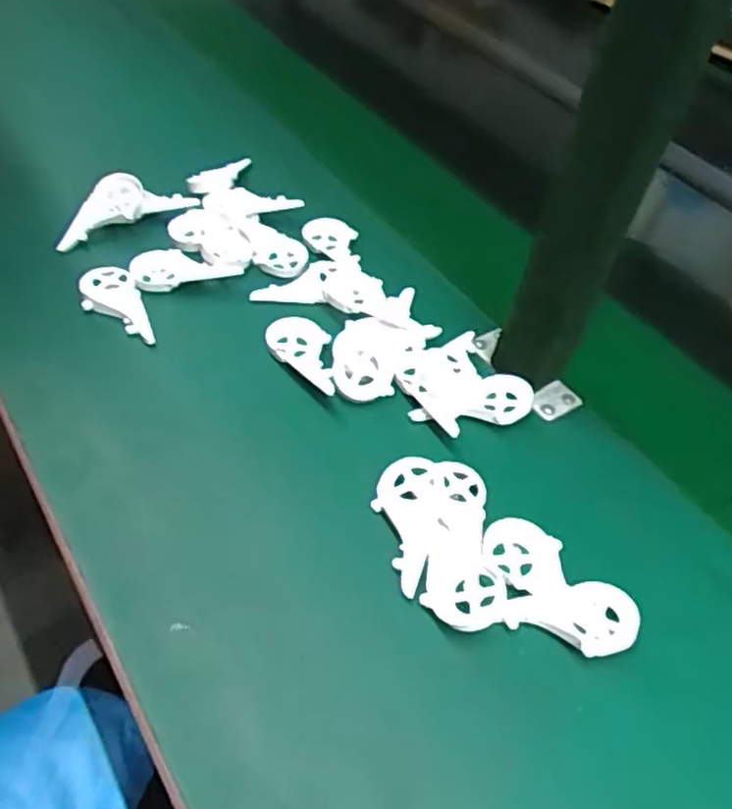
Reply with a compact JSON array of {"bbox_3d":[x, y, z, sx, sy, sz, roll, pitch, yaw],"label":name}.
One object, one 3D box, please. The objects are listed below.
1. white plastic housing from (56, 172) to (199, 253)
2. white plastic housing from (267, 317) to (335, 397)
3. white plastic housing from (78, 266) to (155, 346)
[{"bbox_3d":[-0.227,-0.185,0.629,0.126,0.029,0.050,-24,57,-25],"label":"white plastic housing"},{"bbox_3d":[-0.043,-0.042,0.551,0.088,0.013,0.046,39,55,23],"label":"white plastic housing"},{"bbox_3d":[-0.207,-0.081,0.563,0.045,0.016,0.084,-14,53,-19],"label":"white plastic housing"}]

